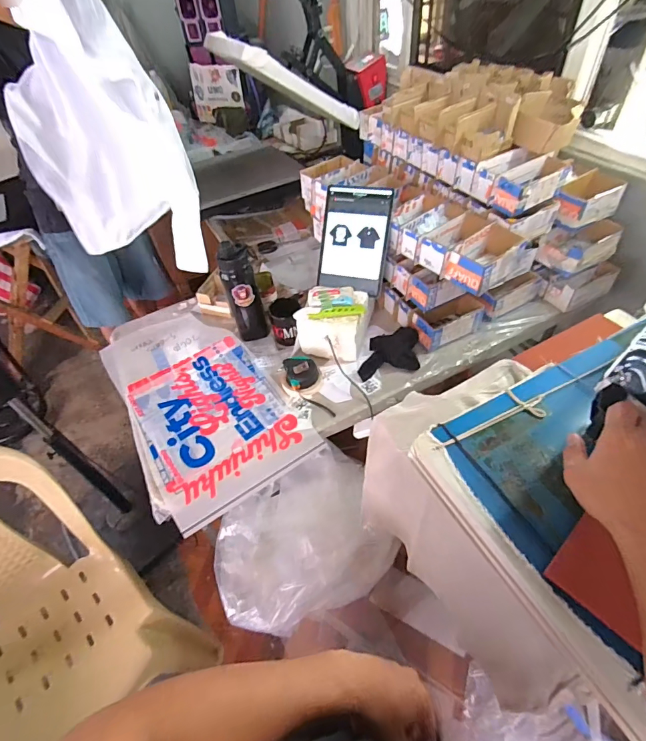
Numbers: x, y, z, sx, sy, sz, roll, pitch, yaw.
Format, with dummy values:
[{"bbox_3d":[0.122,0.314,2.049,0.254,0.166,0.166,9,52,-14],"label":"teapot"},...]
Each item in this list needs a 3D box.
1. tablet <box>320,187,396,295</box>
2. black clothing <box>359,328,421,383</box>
[{"bbox_3d":[0.074,-0.314,0.983,0.160,0.238,0.014,11,9,16],"label":"tablet"},{"bbox_3d":[0.155,-0.048,0.959,0.162,0.048,0.112,-10,48,-5],"label":"black clothing"}]

